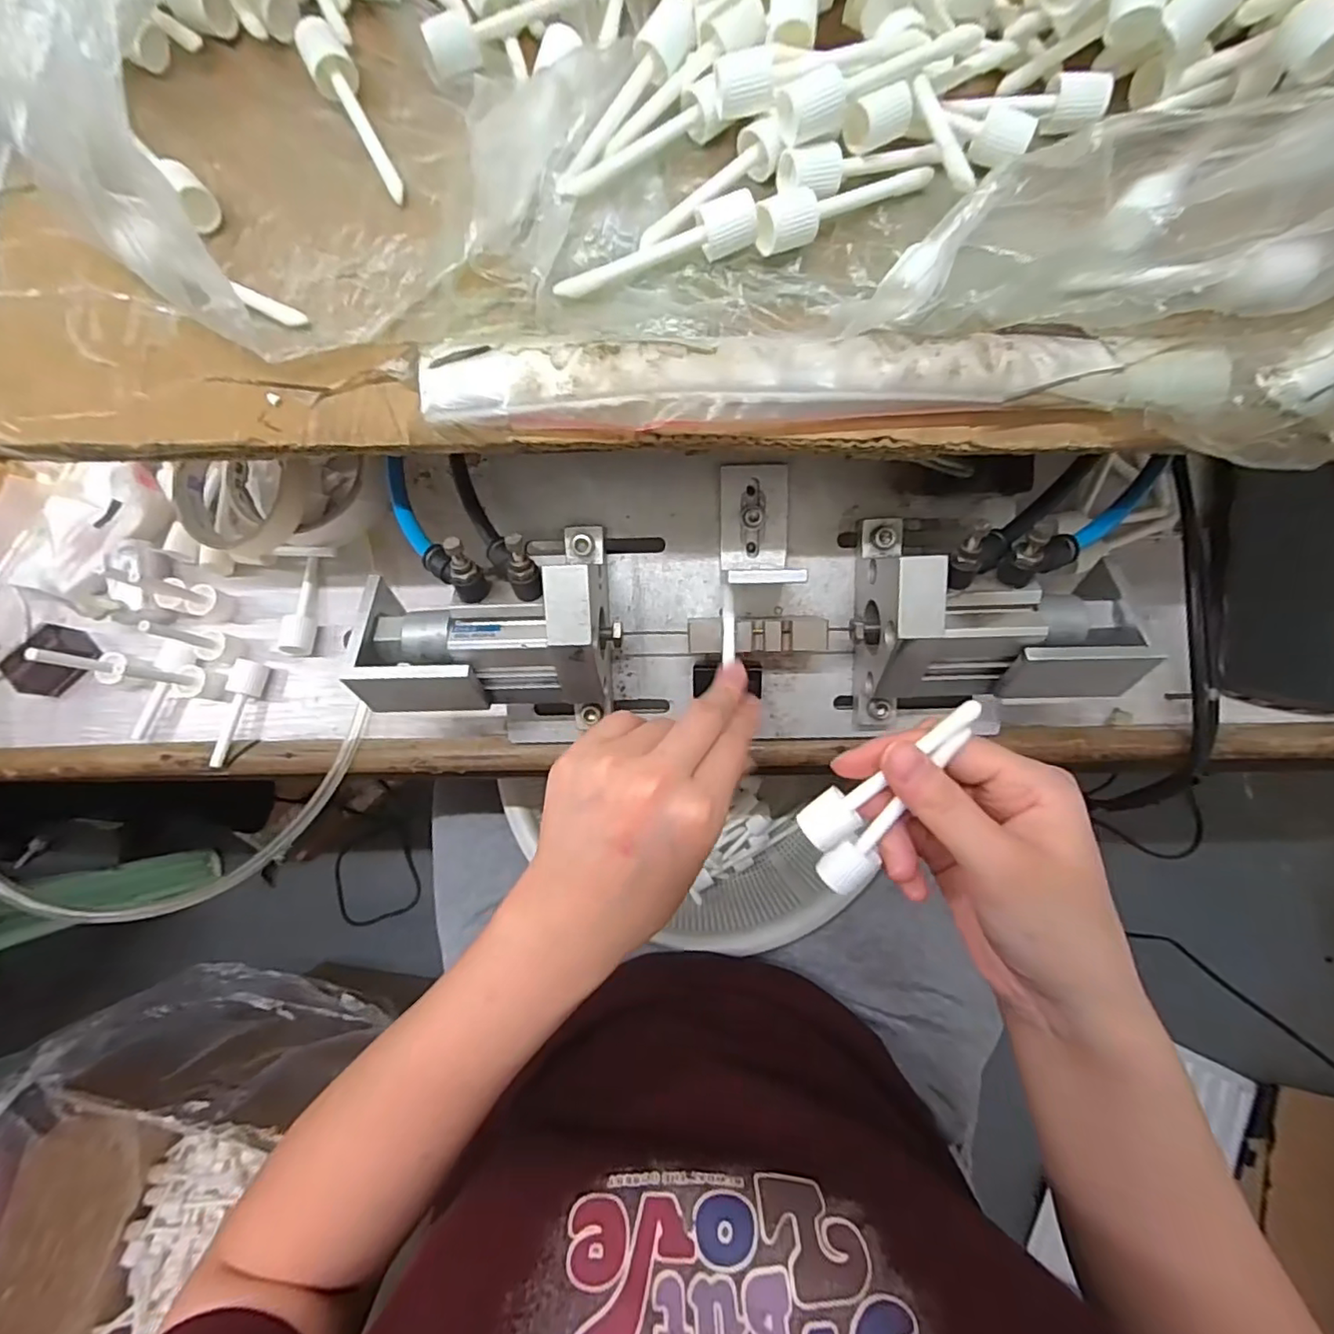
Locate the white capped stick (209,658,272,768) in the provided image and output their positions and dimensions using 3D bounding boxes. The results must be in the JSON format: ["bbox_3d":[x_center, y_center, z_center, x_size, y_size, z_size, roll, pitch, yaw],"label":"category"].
[{"bbox_3d":[-0.260,0.028,0.359,0.015,0.012,0.065,14,82,4],"label":"white capped stick"}]

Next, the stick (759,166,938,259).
[{"bbox_3d":[0.071,-0.185,0.240,0.081,0.016,0.016,-29,81,-15],"label":"stick"}]

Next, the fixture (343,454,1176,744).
[{"bbox_3d":[0.034,-0.039,0.313,0.359,0.109,0.136,-2,81,2],"label":"fixture"}]

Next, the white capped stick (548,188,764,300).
[{"bbox_3d":[-0.005,-0.164,0.232,0.080,0.016,0.014,-12,81,0],"label":"white capped stick"}]

